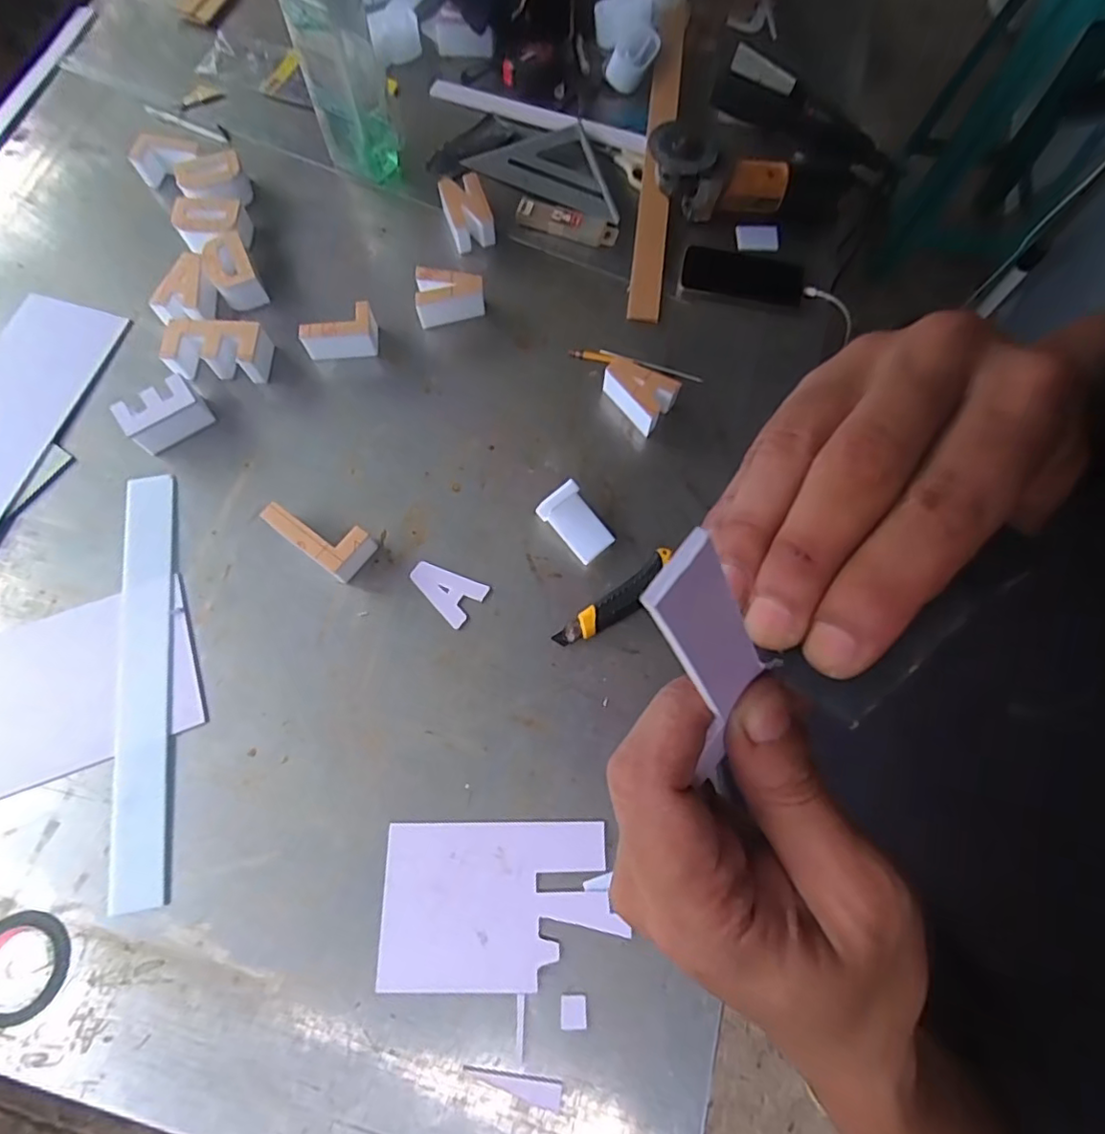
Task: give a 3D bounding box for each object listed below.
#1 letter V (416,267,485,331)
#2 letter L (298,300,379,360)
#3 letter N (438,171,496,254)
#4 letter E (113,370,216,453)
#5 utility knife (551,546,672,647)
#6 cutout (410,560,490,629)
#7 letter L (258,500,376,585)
[{"bbox_3d":[-0.129,-0.341,0.745,0.085,0.045,0.059,-2,73,-3],"label":"letter V"},{"bbox_3d":[-0.263,-0.292,0.728,0.089,0.050,0.051,-2,73,-3],"label":"letter L"},{"bbox_3d":[-0.115,-0.477,0.789,0.058,0.040,0.089,-17,75,-7],"label":"letter N"},{"bbox_3d":[-0.452,-0.179,0.681,0.089,0.053,0.056,-36,78,-12],"label":"letter E"},{"bbox_3d":[0.072,0.037,0.631,0.157,0.016,0.034,-39,75,-13],"label":"utility knife"},{"bbox_3d":[-0.117,0.022,0.644,0.081,0.005,0.054,37,74,11],"label":"cutout"},{"bbox_3d":[-0.255,-0.037,0.642,0.110,0.046,0.057,34,75,8],"label":"letter L"}]

